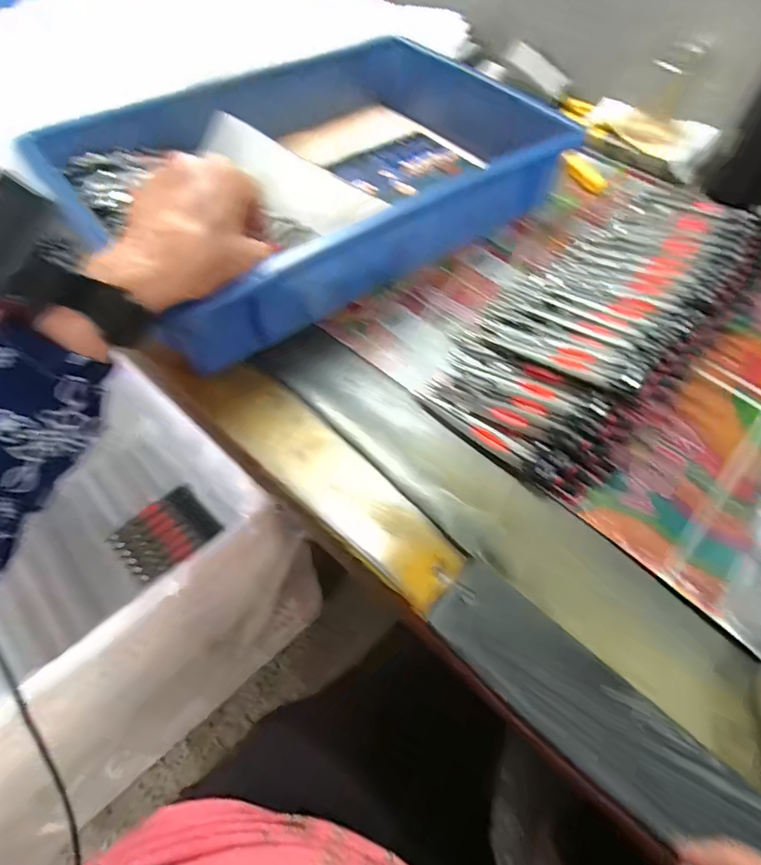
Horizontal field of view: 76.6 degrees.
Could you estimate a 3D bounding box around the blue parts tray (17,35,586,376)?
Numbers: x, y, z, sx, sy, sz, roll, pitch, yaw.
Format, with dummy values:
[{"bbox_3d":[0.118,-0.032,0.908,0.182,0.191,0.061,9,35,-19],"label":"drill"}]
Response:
[{"bbox_3d":[-0.060,-0.233,0.444,0.399,0.080,0.268,-34,64,-23],"label":"blue parts tray"}]

